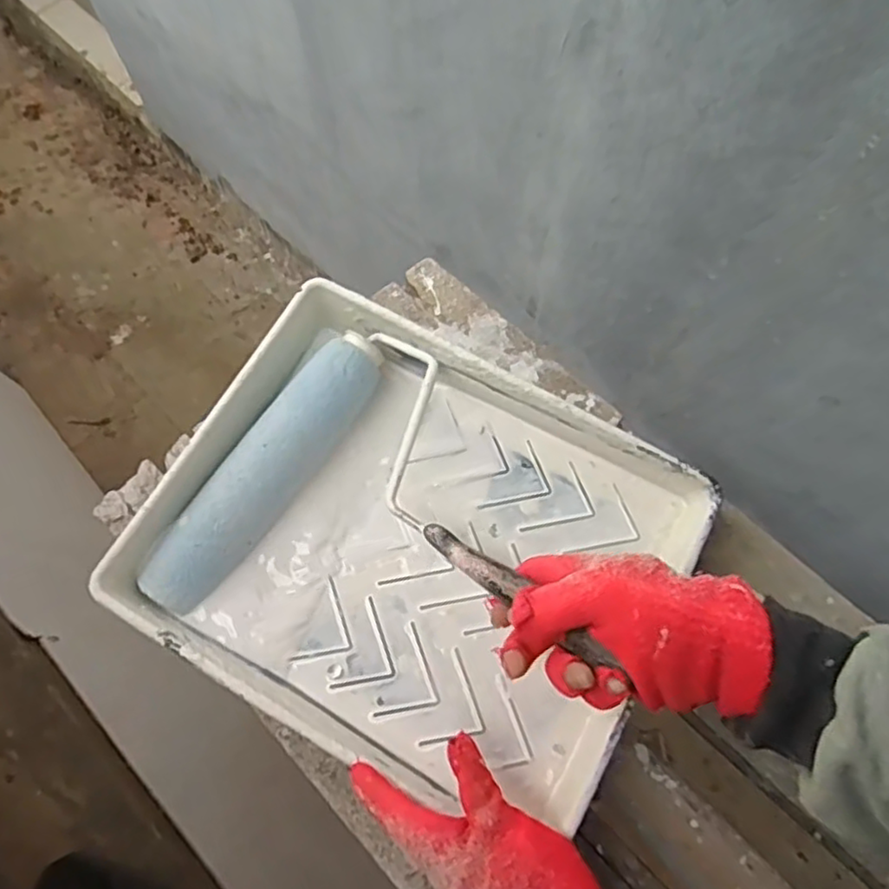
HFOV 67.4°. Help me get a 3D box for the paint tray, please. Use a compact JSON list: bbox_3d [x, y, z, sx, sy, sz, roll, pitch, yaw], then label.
[{"bbox_3d":[-0.022,0.072,0.479,0.342,0.058,0.278,29,73,9],"label":"paint tray"}]

